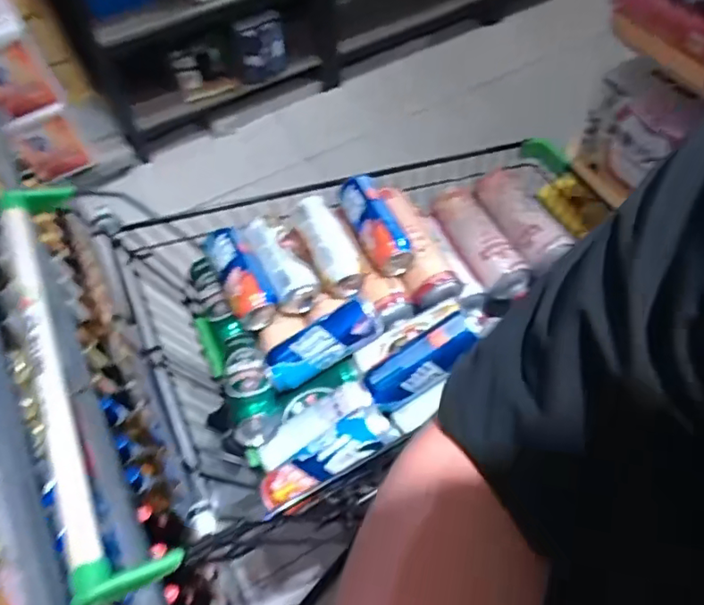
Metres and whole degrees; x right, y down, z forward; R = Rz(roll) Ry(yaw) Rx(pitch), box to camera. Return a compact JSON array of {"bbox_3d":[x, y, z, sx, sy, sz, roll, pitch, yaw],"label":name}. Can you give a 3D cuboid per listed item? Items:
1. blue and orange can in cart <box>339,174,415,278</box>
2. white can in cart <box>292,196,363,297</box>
[{"bbox_3d":[0.034,-0.125,0.884,0.064,0.069,0.164,-23,58,-12],"label":"blue and orange can in cart"},{"bbox_3d":[-0.037,-0.094,0.886,0.069,0.056,0.170,-22,58,-11],"label":"white can in cart"}]

